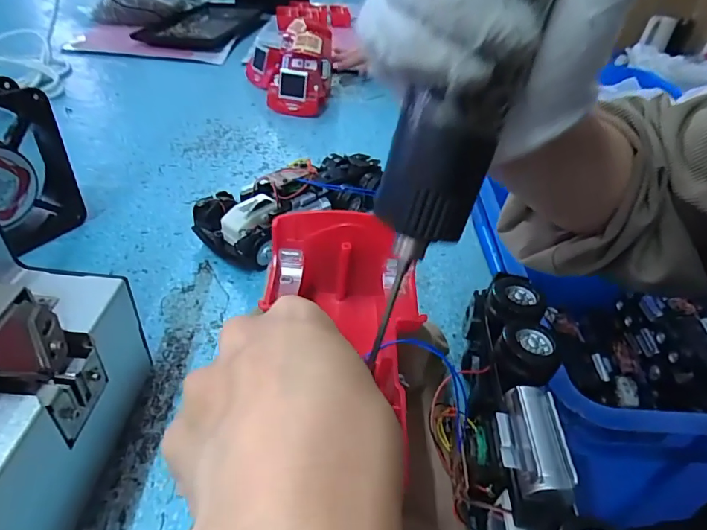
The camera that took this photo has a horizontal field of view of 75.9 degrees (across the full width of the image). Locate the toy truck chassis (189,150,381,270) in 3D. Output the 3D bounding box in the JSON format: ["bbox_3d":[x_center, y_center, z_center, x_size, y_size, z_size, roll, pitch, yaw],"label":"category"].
[{"bbox_3d":[-0.048,-0.065,0.424,0.073,0.056,0.190,33,46,28],"label":"toy truck chassis"}]

